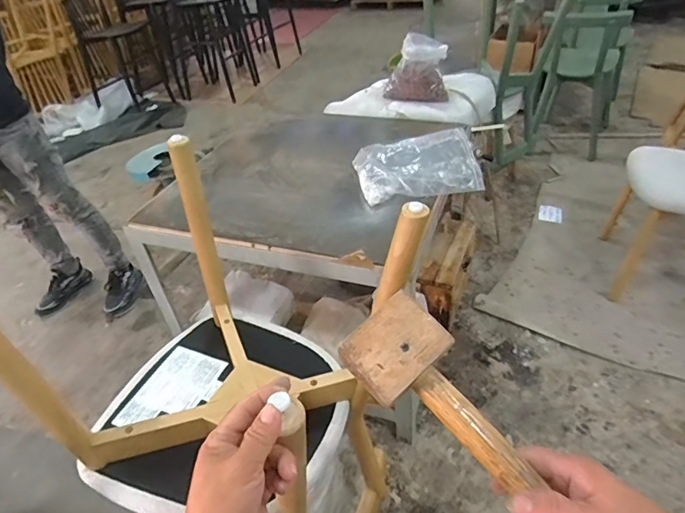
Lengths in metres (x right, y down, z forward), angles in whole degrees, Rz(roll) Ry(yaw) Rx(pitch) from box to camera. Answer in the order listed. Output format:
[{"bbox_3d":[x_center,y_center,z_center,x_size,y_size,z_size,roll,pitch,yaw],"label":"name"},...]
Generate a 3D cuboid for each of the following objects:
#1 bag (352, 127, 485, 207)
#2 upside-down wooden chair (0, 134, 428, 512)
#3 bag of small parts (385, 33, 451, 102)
[{"bbox_3d":[0.206,-0.241,1.330,0.317,0.113,0.205,-7,39,-2],"label":"bag"},{"bbox_3d":[-0.188,0.270,0.842,0.523,0.753,0.443,18,44,28],"label":"upside-down wooden chair"},{"bbox_3d":[0.276,-0.678,1.742,0.214,0.196,0.144,-9,39,-4],"label":"bag of small parts"}]

